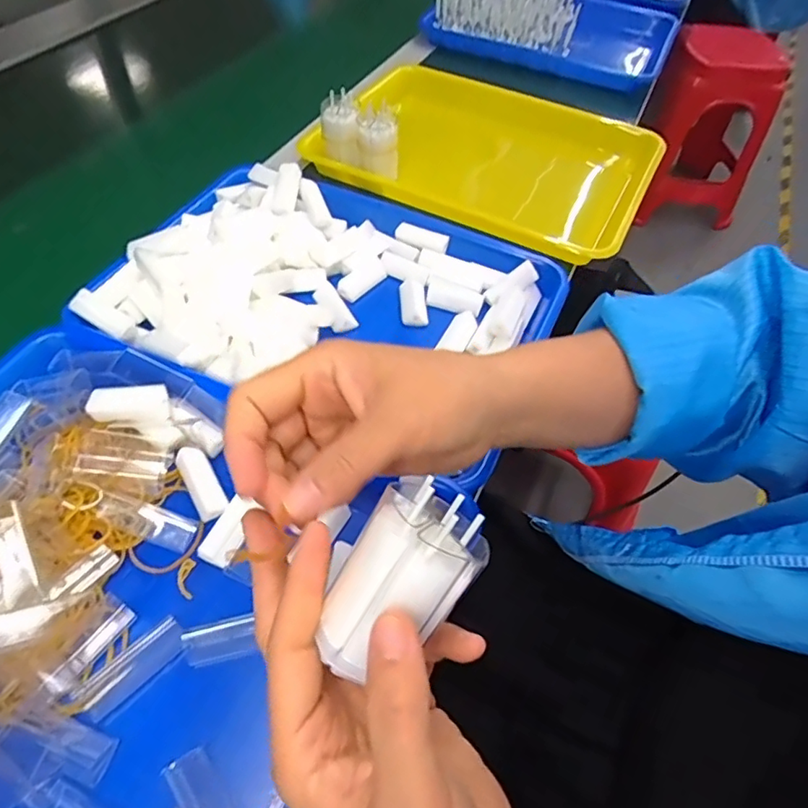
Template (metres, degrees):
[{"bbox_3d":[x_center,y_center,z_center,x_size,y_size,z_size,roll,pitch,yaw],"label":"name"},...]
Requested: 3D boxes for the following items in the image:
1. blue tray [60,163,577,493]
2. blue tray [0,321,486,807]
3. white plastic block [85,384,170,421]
[{"bbox_3d":[-0.052,-0.085,0.437,0.314,0.046,0.240,21,55,11],"label":"blue tray"},{"bbox_3d":[-0.152,0.092,0.311,0.325,0.048,0.235,22,55,11],"label":"blue tray"},{"bbox_3d":[-0.171,0.001,0.349,0.046,0.019,0.017,-3,54,-7],"label":"white plastic block"}]

